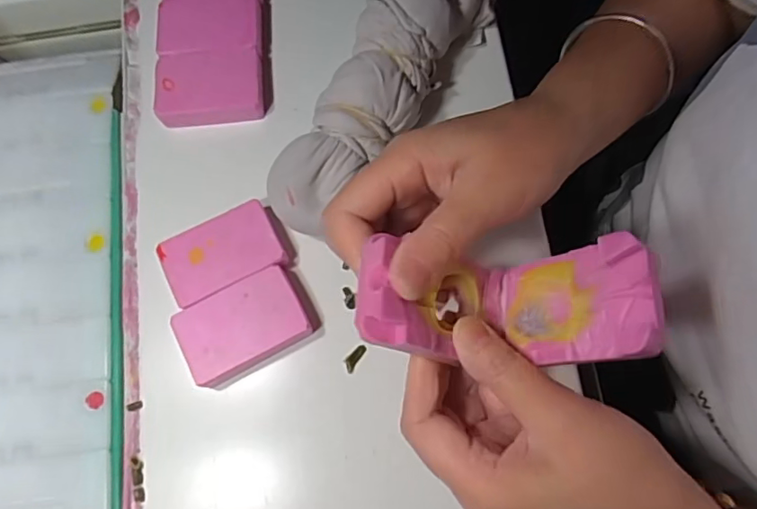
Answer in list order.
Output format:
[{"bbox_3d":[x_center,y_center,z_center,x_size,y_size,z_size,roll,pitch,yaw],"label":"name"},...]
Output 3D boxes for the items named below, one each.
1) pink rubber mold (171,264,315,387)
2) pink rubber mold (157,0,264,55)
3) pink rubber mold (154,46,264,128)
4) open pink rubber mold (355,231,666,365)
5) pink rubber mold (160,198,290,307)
[{"bbox_3d":[-0.078,0.043,0.320,0.071,0.022,0.046,-27,75,-8],"label":"pink rubber mold"},{"bbox_3d":[-0.113,-0.154,0.377,0.069,0.024,0.046,-4,73,-1],"label":"pink rubber mold"},{"bbox_3d":[-0.111,-0.111,0.366,0.068,0.021,0.046,-4,73,-1],"label":"pink rubber mold"},{"bbox_3d":[0.049,0.020,0.227,0.119,0.055,0.047,0,73,-1],"label":"open pink rubber mold"},{"bbox_3d":[-0.093,0.000,0.332,0.069,0.019,0.044,-25,75,-7],"label":"pink rubber mold"}]

